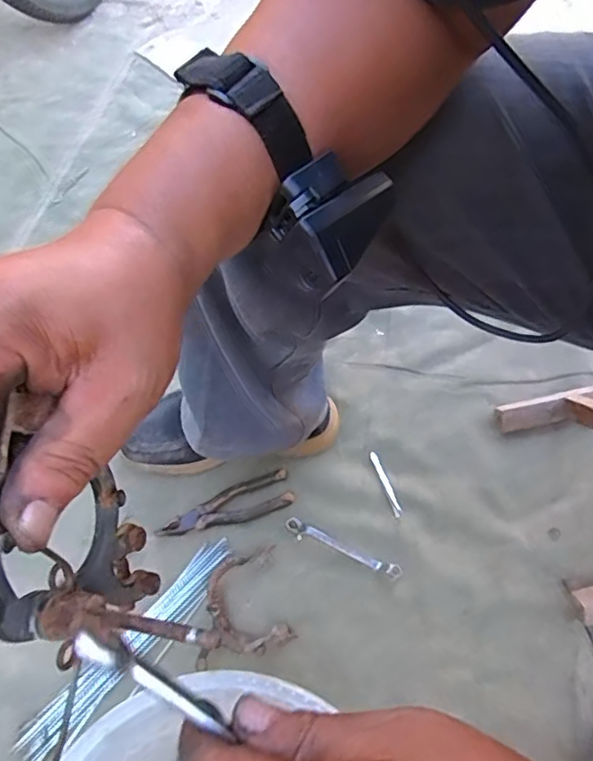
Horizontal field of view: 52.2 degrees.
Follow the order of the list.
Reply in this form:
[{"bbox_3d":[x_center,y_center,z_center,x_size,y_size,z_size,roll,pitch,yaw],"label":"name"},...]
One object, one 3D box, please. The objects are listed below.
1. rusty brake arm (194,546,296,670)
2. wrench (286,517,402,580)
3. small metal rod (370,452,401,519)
[{"bbox_3d":[-0.067,0.249,0.667,0.107,0.025,0.106,-17,63,-8],"label":"rusty brake arm"},{"bbox_3d":[0.054,0.196,0.708,0.141,0.004,0.018,22,64,12],"label":"wrench"},{"bbox_3d":[0.110,0.127,0.747,0.012,0.004,0.086,-17,63,-9],"label":"small metal rod"}]

